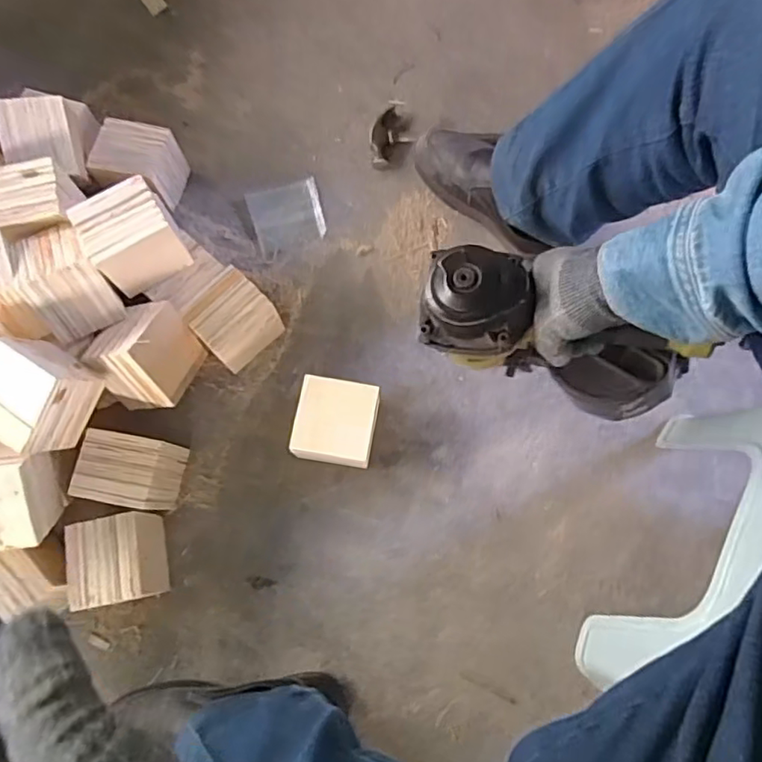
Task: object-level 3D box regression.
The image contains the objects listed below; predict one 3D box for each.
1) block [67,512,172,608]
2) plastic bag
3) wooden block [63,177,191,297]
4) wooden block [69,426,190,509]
[{"bbox_3d":[-0.307,0.212,0.713,0.097,0.094,0.102,-9,76,-1],"label":"block"},{"bbox_3d":[-0.136,-0.243,0.865,0.102,0.007,0.102,-17,76,-3],"label":"plastic bag"},{"bbox_3d":[-0.293,-0.170,0.705,0.100,0.090,0.088,-34,78,-7],"label":"wooden block"},{"bbox_3d":[-0.302,0.110,0.727,0.105,0.092,0.087,8,76,3],"label":"wooden block"}]

